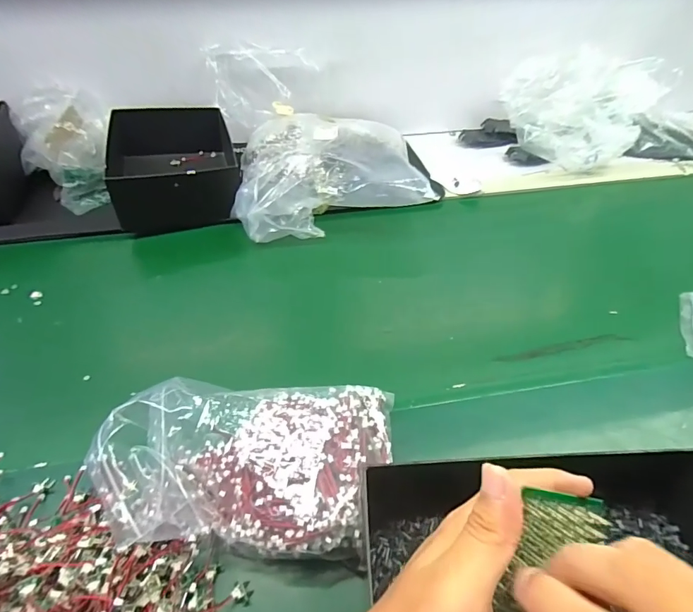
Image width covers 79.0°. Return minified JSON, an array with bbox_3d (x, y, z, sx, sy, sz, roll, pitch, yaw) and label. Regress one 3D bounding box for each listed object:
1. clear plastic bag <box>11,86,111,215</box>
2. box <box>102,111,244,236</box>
[{"bbox_3d":[-0.478,-0.274,0.723,0.149,0.075,0.242,-20,73,-19],"label":"clear plastic bag"},{"bbox_3d":[-0.297,-0.240,0.712,0.195,0.098,0.261,-14,45,-14],"label":"box"}]

